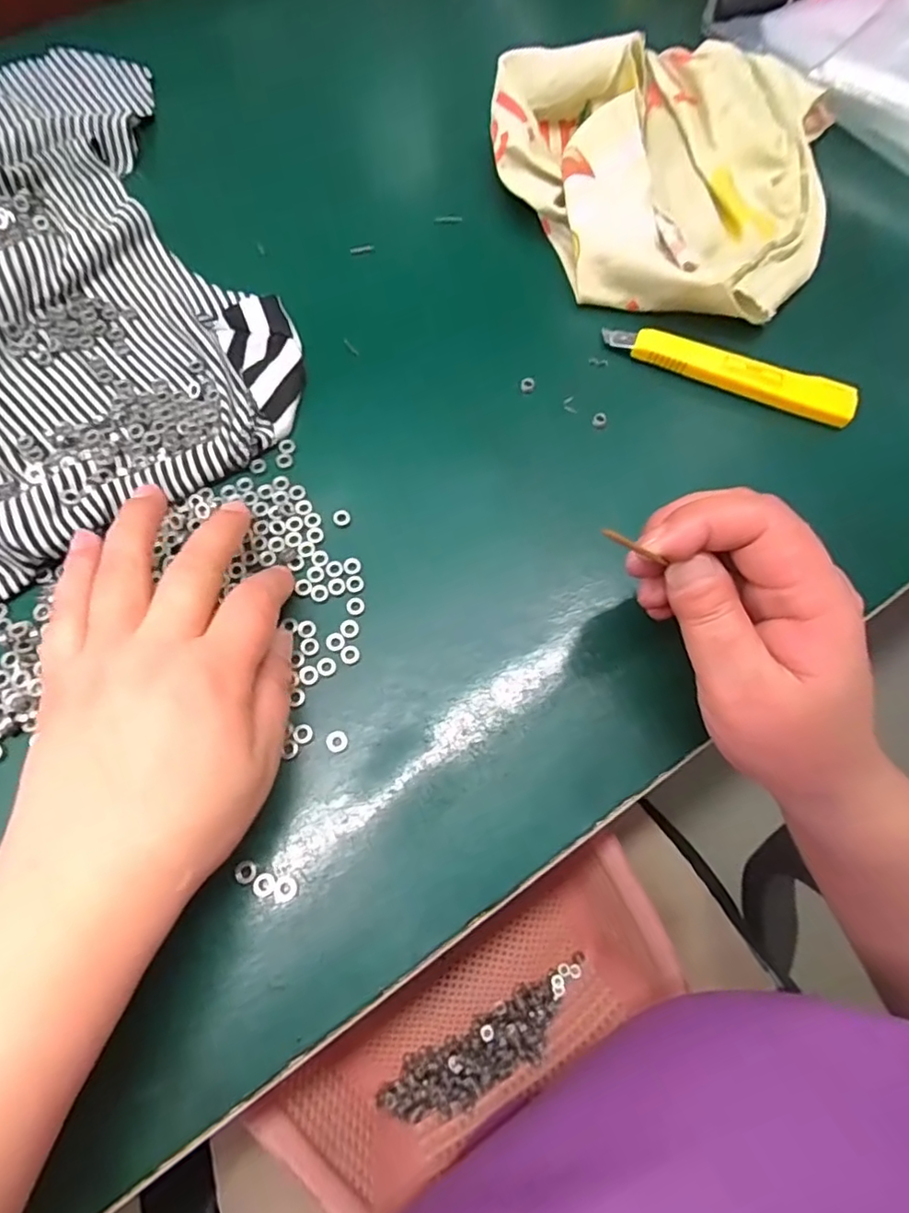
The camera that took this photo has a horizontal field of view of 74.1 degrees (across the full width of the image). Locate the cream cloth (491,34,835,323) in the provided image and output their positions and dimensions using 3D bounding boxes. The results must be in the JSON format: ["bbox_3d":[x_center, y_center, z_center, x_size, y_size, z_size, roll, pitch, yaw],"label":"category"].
[{"bbox_3d":[0.146,-0.253,0.340,0.209,0.043,0.188,-24,72,-11],"label":"cream cloth"}]

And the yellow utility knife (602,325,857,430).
[{"bbox_3d":[0.141,-0.122,0.312,0.127,0.015,0.018,22,70,5],"label":"yellow utility knife"}]

